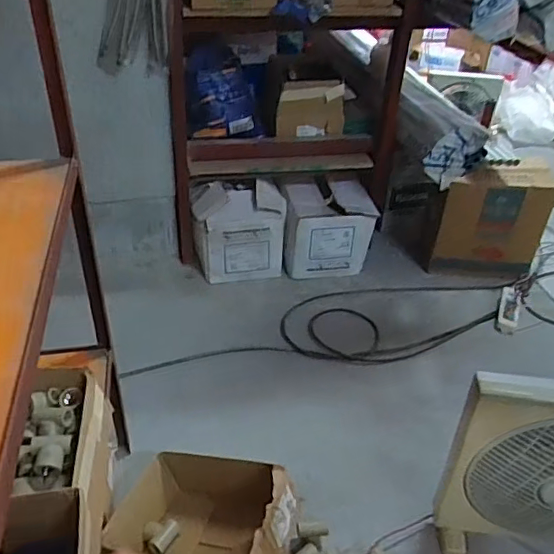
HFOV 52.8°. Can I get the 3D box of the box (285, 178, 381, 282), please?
[{"bbox_3d":[0.172,-0.156,1.836,0.289,0.248,0.194,3,38,2],"label":"box"}]

